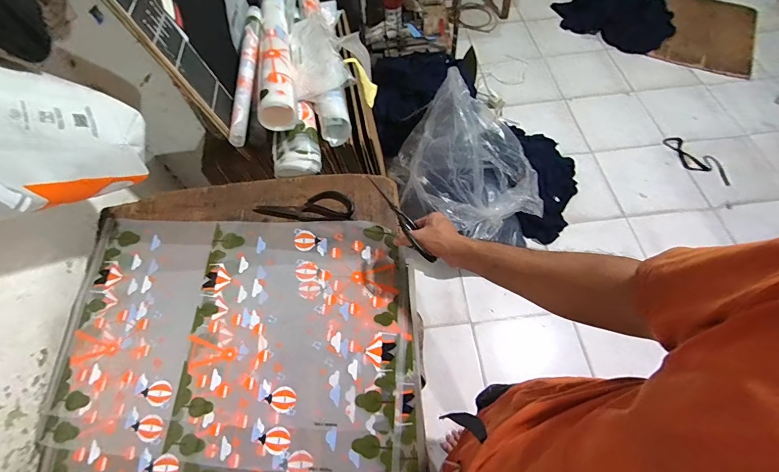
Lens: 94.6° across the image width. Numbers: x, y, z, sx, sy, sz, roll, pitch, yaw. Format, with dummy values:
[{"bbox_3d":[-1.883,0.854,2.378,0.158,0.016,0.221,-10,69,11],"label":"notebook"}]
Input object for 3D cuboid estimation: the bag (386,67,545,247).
[{"bbox_3d":[0.328,-0.297,1.408,0.534,0.476,0.548,-13,61,-4],"label":"bag"}]

